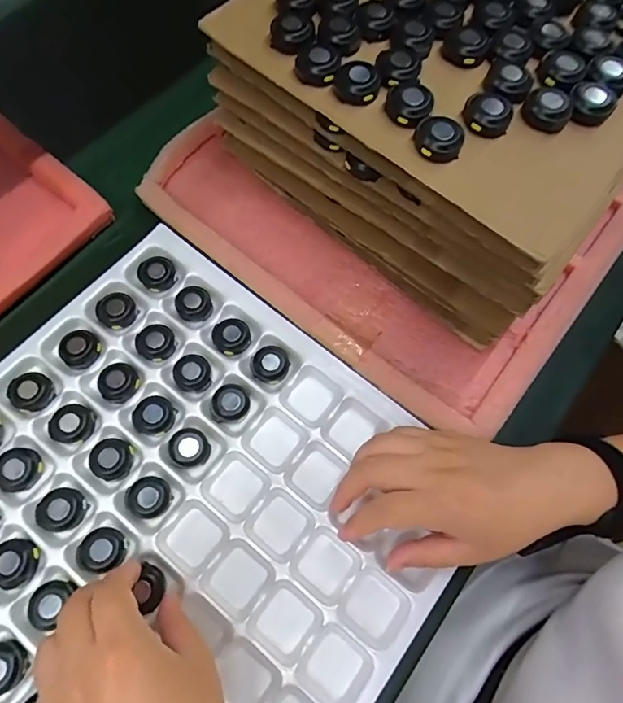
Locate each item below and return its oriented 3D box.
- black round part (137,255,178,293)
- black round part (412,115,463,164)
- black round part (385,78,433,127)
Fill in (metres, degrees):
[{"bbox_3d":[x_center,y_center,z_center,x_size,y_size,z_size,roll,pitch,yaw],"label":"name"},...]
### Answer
[{"bbox_3d":[-0.130,-0.067,0.396,0.031,0.012,0.029,2,68,-5],"label":"black round part"},{"bbox_3d":[0.081,-0.136,0.297,0.029,0.014,0.027,2,68,-5],"label":"black round part"},{"bbox_3d":[0.064,-0.164,0.307,0.030,0.014,0.029,2,68,-5],"label":"black round part"}]

